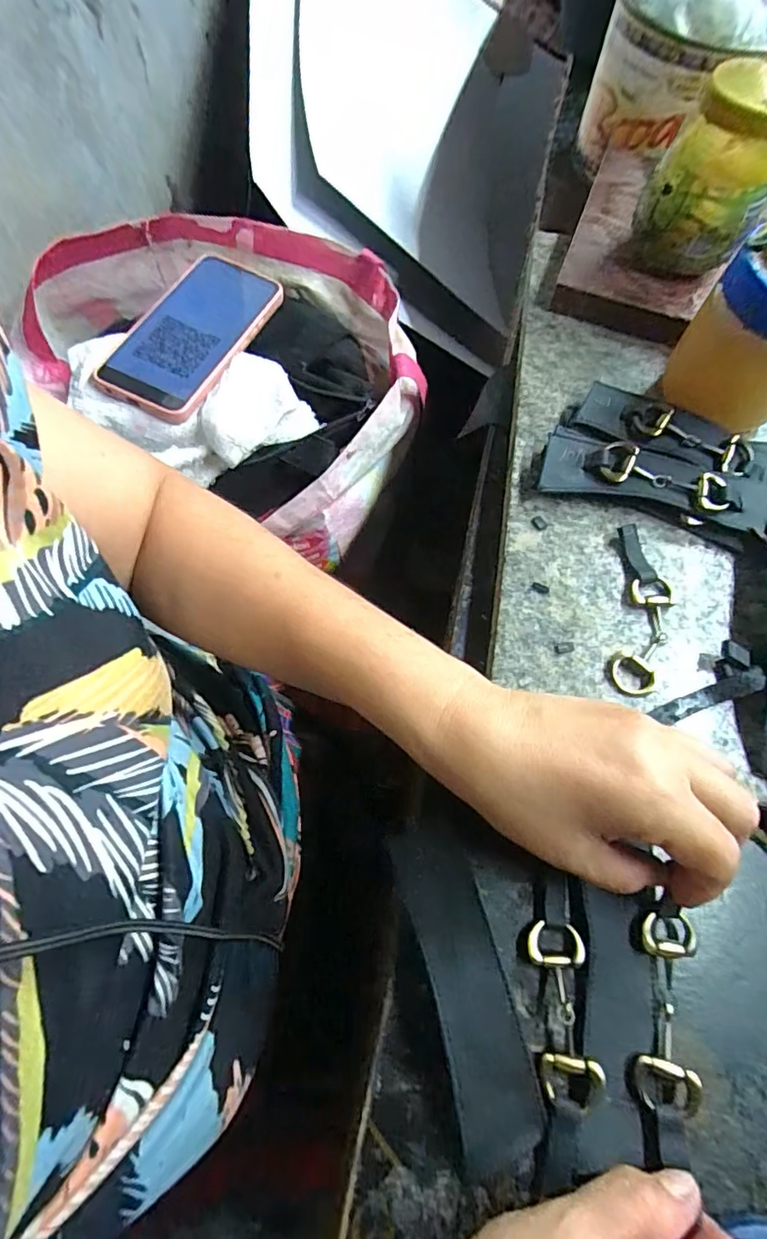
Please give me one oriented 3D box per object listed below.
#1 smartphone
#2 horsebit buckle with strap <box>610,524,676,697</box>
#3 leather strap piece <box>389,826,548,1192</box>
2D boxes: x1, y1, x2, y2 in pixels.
[{"bbox_3d":[-0.151,-0.231,0.426,0.082,0.015,0.165,24,70,8],"label":"smartphone"},{"bbox_3d":[0.142,-0.005,0.289,0.031,0.007,0.097,11,69,3],"label":"horsebit buckle with strap"},{"bbox_3d":[0.035,0.158,0.232,0.034,0.019,0.126,-14,70,-6],"label":"leather strap piece"}]

